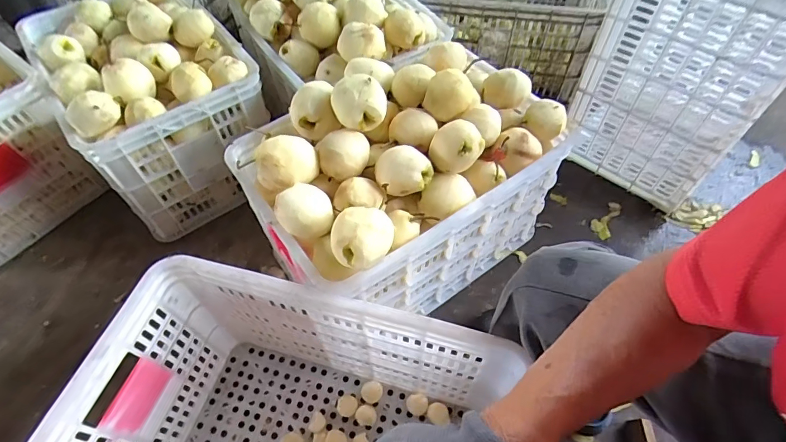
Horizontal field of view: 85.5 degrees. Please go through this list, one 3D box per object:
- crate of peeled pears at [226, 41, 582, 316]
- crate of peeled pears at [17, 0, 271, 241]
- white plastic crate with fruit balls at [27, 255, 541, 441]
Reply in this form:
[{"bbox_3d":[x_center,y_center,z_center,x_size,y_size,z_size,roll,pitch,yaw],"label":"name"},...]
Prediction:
[{"bbox_3d":[0.010,-0.075,0.793,0.492,0.367,0.361,-31,60,-20],"label":"crate of peeled pears"},{"bbox_3d":[-0.533,-0.280,0.981,0.344,0.333,0.476,-34,61,-21],"label":"crate of peeled pears"},{"bbox_3d":[-0.130,0.323,0.584,0.509,0.317,0.349,13,56,10],"label":"white plastic crate with fruit balls"}]

